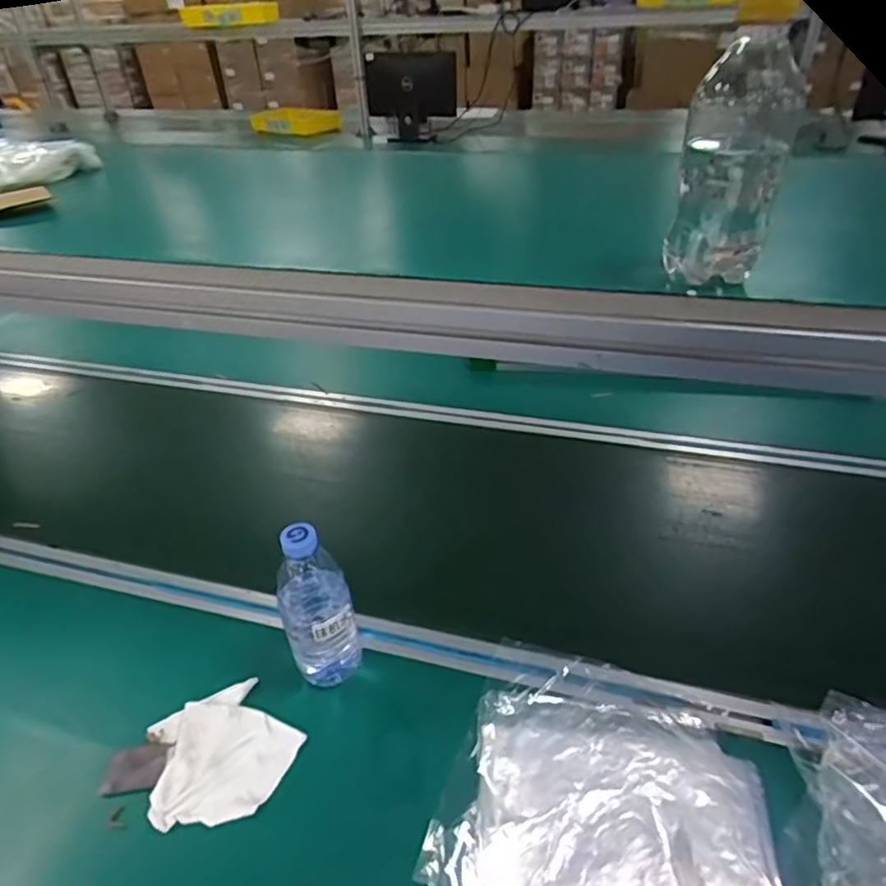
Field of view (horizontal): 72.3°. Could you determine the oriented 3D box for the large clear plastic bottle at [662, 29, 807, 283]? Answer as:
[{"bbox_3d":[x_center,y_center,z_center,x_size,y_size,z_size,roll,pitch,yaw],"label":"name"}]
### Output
[{"bbox_3d":[0.171,-0.163,0.360,0.056,0.125,0.069,13,40,20],"label":"large clear plastic bottle"}]

